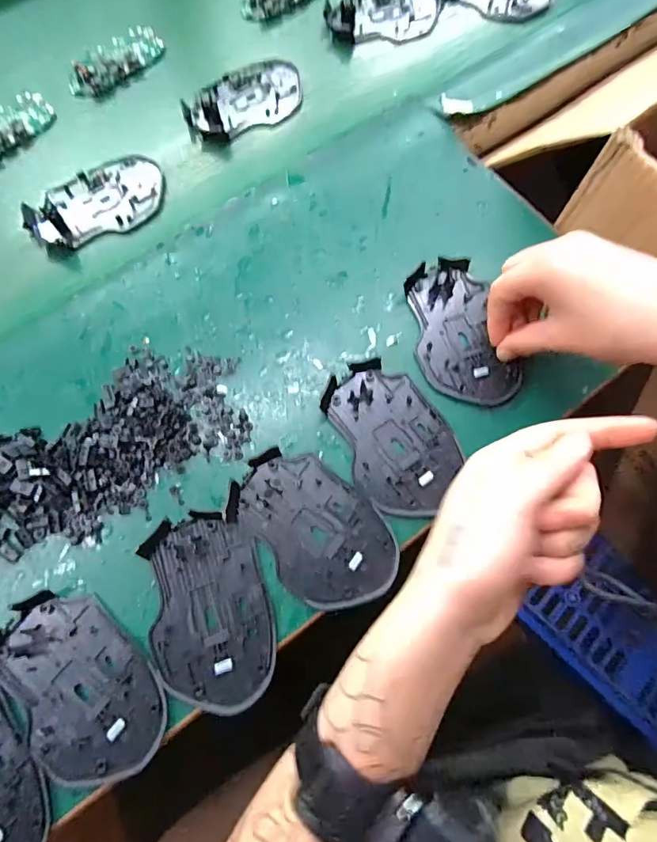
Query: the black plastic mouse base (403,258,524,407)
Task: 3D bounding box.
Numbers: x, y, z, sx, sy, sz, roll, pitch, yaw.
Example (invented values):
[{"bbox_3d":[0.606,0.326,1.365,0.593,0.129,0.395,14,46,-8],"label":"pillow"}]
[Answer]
[{"bbox_3d":[0.096,-0.066,0.343,0.064,0.010,0.115,-14,74,-3],"label":"black plastic mouse base"}]

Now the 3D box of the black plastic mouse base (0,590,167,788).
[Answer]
[{"bbox_3d":[-0.148,0.155,0.271,0.072,0.011,0.113,-41,75,-12],"label":"black plastic mouse base"}]

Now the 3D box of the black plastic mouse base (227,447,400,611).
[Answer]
[{"bbox_3d":[-0.010,0.068,0.300,0.071,0.009,0.112,-41,75,-12],"label":"black plastic mouse base"}]

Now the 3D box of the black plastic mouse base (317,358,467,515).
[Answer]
[{"bbox_3d":[0.045,0.009,0.319,0.072,0.009,0.109,-24,72,-6],"label":"black plastic mouse base"}]

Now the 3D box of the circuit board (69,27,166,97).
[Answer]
[{"bbox_3d":[-0.204,-0.346,0.444,0.042,0.012,0.100,39,76,13],"label":"circuit board"}]

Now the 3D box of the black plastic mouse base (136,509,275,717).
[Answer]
[{"bbox_3d":[-0.074,0.116,0.287,0.070,0.009,0.113,-16,72,-4],"label":"black plastic mouse base"}]

